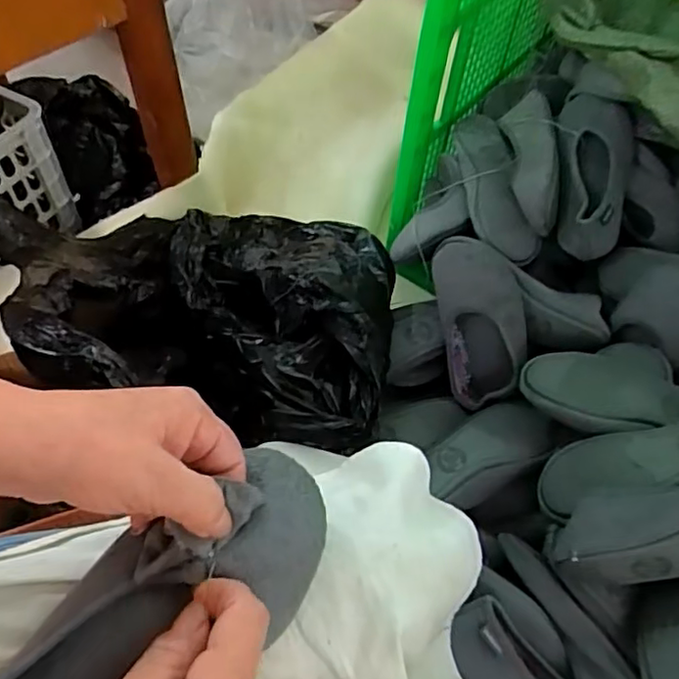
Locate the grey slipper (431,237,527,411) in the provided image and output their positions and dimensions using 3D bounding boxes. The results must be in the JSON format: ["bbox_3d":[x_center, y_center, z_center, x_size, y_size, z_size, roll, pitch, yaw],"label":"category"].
[{"bbox_3d":[0.185,-0.020,0.772,0.094,0.211,0.092,-20,28,-16],"label":"grey slipper"}]

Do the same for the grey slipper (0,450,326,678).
[{"bbox_3d":[-0.106,0.145,0.298,0.234,0.057,0.087,-40,67,-19],"label":"grey slipper"}]

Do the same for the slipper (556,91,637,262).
[{"bbox_3d":[0.323,-0.216,0.802,0.103,0.067,0.225,17,58,8],"label":"slipper"}]

